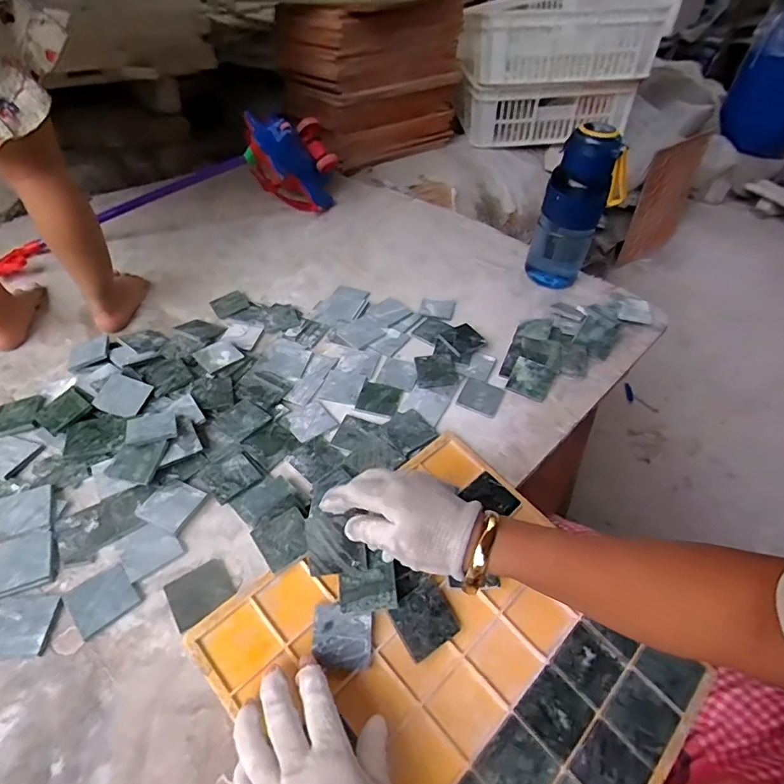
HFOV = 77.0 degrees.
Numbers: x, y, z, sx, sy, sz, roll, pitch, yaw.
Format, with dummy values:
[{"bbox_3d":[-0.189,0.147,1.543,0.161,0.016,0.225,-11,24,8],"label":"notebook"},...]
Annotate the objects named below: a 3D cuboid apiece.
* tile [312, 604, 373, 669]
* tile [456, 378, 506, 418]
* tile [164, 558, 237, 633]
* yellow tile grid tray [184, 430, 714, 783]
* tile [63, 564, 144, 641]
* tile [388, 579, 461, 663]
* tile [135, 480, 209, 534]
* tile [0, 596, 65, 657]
[{"bbox_3d":[-0.041,0.202,0.411,0.048,0.007,0.047,2,48,-2],"label":"tile"},{"bbox_3d":[0.112,0.005,0.618,0.051,0.007,0.050,22,50,15],"label":"tile"},{"bbox_3d":[-0.171,0.180,0.441,0.052,0.007,0.050,-27,58,-23],"label":"tile"},{"bbox_3d":[0.059,0.224,0.412,0.310,0.010,0.321,-35,64,-29],"label":"yellow tile grid tray"},{"bbox_3d":[-0.253,0.180,0.431,0.050,0.004,0.049,-33,58,-29],"label":"tile"},{"bbox_3d":[0.028,0.195,0.422,0.049,0.004,0.049,-24,70,-27],"label":"tile"},{"bbox_3d":[-0.221,0.112,0.496,0.049,0.011,0.050,23,51,16],"label":"tile"},{"bbox_3d":[-0.312,0.196,0.414,0.053,0.005,0.046,1,48,-3],"label":"tile"}]

